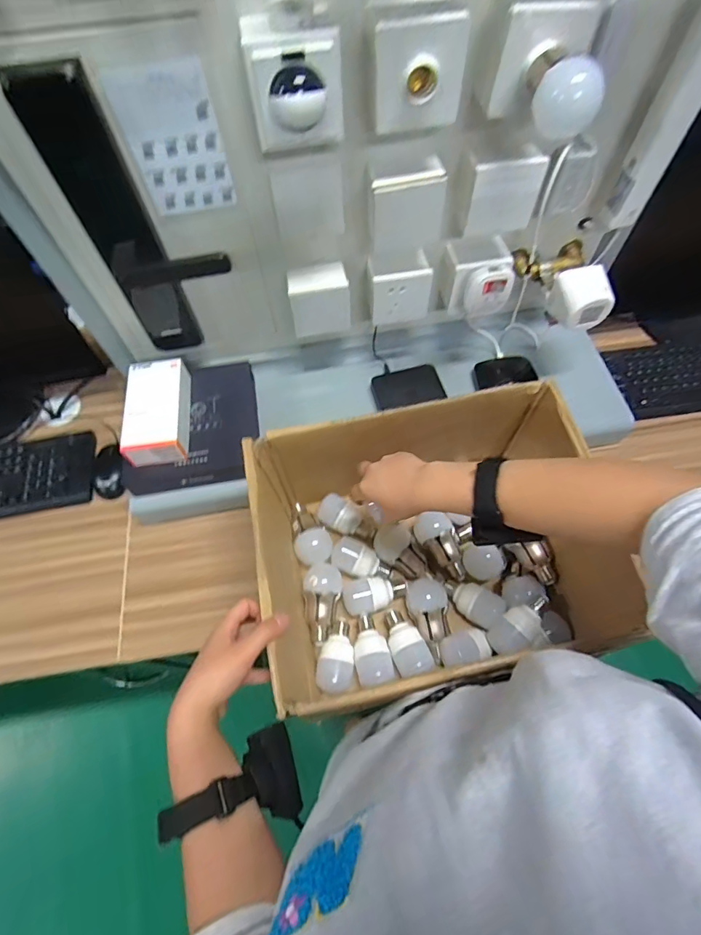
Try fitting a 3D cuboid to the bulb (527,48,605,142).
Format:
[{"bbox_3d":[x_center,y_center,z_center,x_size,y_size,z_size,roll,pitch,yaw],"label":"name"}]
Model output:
[{"bbox_3d":[0.199,-0.355,0.424,0.056,0.052,0.072,2,64,4],"label":"bulb"}]

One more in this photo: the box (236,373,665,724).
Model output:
[{"bbox_3d":[0.086,0.103,0.594,0.366,0.229,0.312,-12,64,-3],"label":"box"}]

